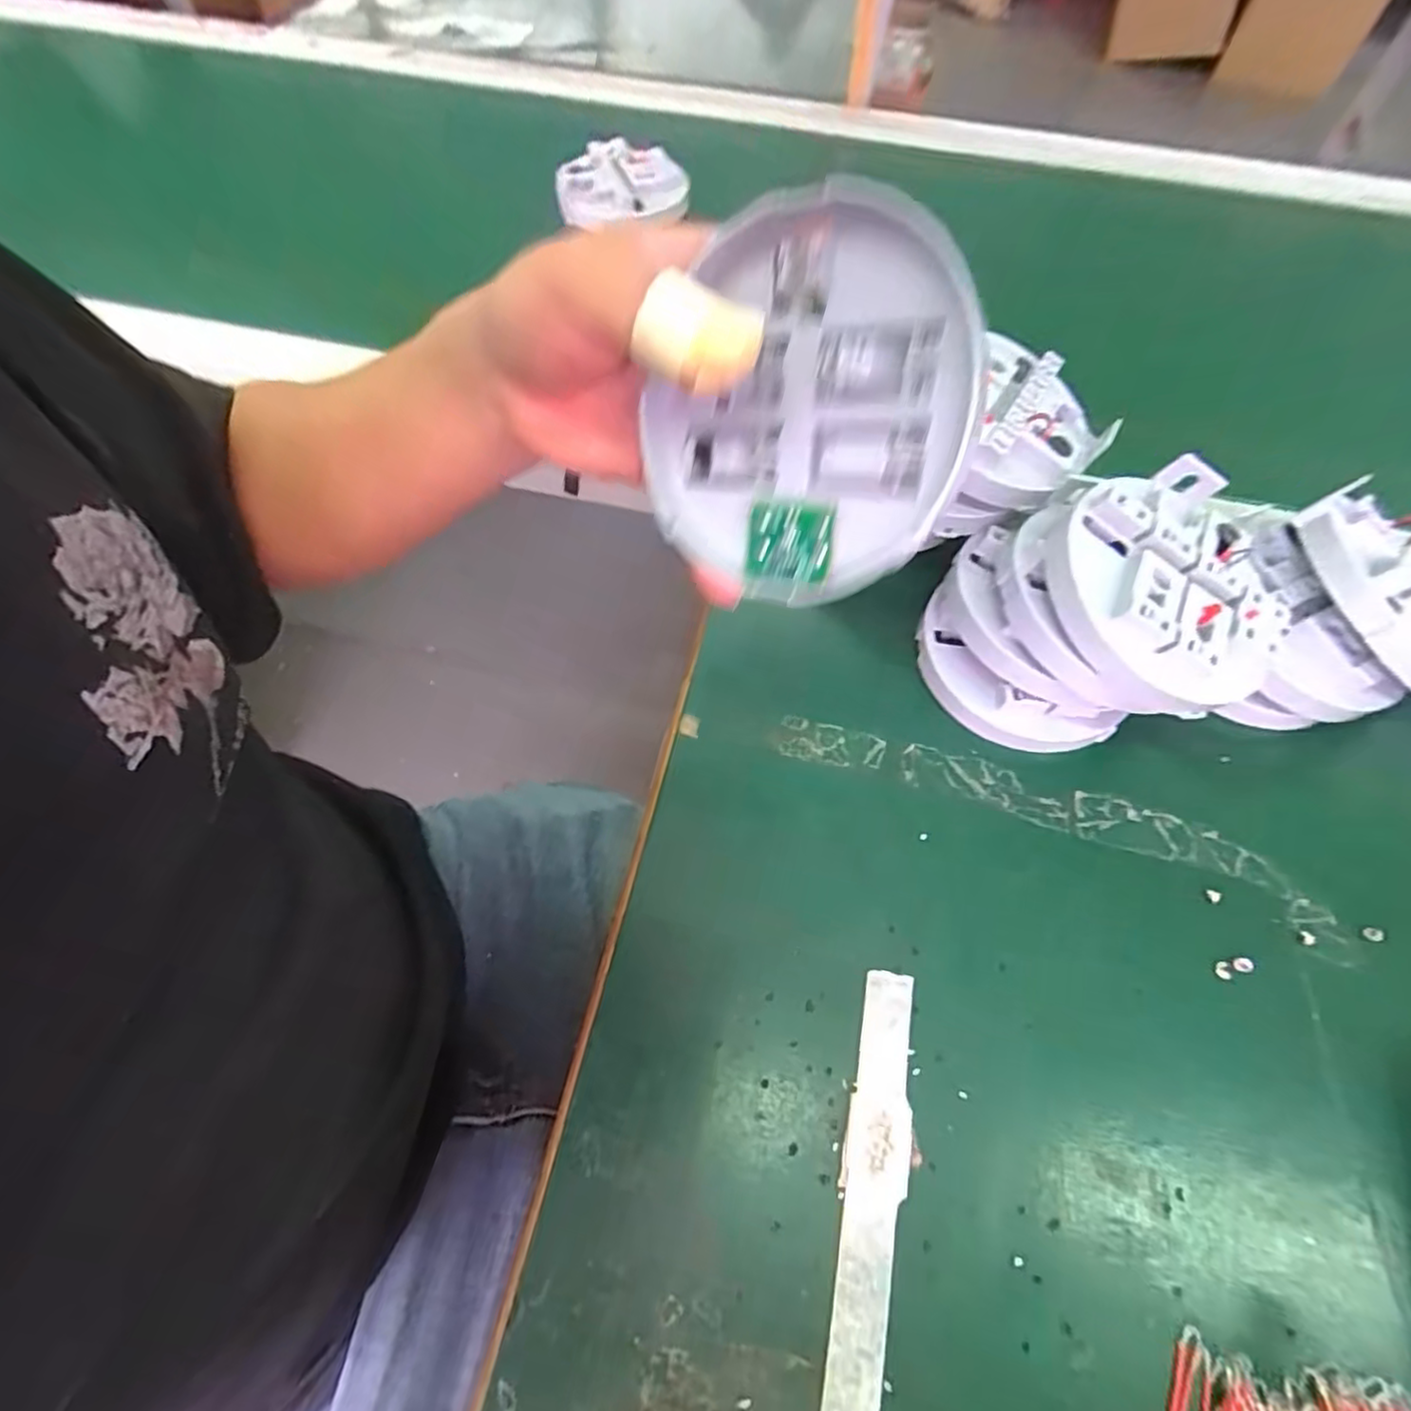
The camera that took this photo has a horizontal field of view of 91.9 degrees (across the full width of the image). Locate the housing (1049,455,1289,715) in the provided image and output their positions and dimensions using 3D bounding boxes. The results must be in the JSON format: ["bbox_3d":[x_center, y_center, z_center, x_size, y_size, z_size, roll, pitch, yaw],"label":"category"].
[{"bbox_3d":[0.191,-0.054,0.290,0.104,0.031,0.104,5,69,-12],"label":"housing"}]

